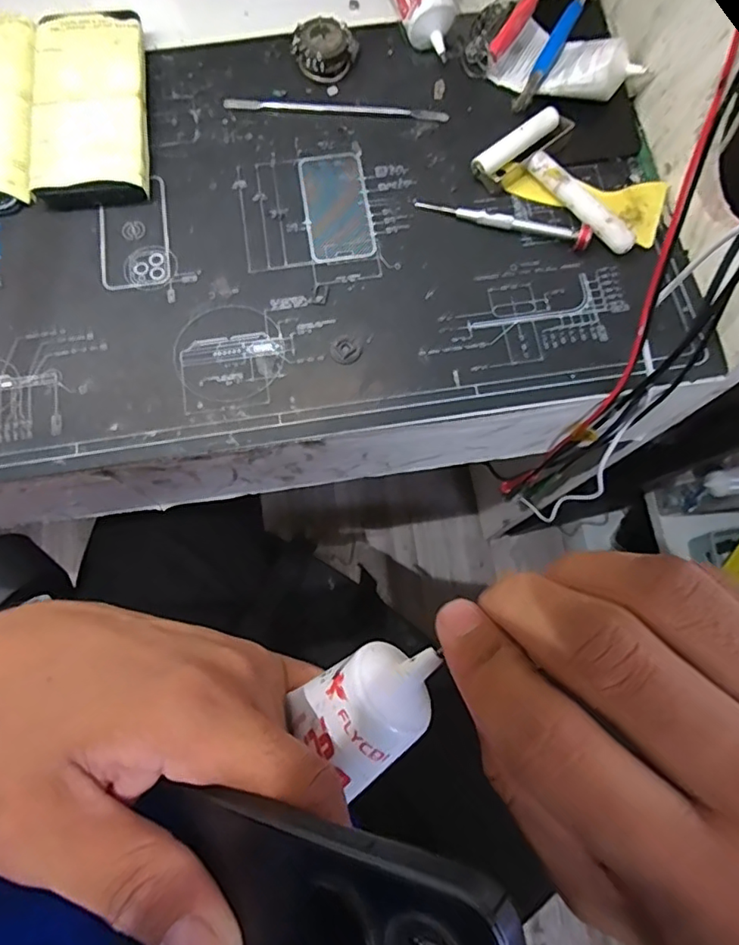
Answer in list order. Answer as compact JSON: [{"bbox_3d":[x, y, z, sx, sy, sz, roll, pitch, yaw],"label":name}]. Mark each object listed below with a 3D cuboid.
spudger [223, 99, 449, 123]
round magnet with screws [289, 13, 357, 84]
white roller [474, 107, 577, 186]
[{"bbox_3d":[-0.026,-0.278,0.414,0.168,0.006,0.012,5,76,1],"label":"spudger"},{"bbox_3d":[-0.036,-0.323,0.414,0.041,0.026,0.037,24,77,5],"label":"round magnet with screws"},{"bbox_3d":[0.110,-0.237,0.396,0.074,0.018,0.024,-36,79,-9],"label":"white roller"}]

